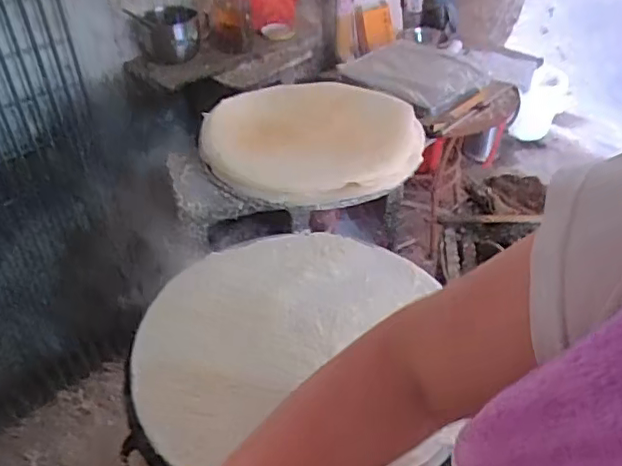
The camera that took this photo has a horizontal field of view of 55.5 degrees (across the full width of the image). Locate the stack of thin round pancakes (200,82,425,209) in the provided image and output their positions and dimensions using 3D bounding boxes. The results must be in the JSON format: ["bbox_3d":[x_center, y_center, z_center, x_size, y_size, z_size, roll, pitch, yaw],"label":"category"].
[{"bbox_3d":[0.006,-0.182,1.108,0.401,0.086,0.398,10,40,12],"label":"stack of thin round pancakes"}]

